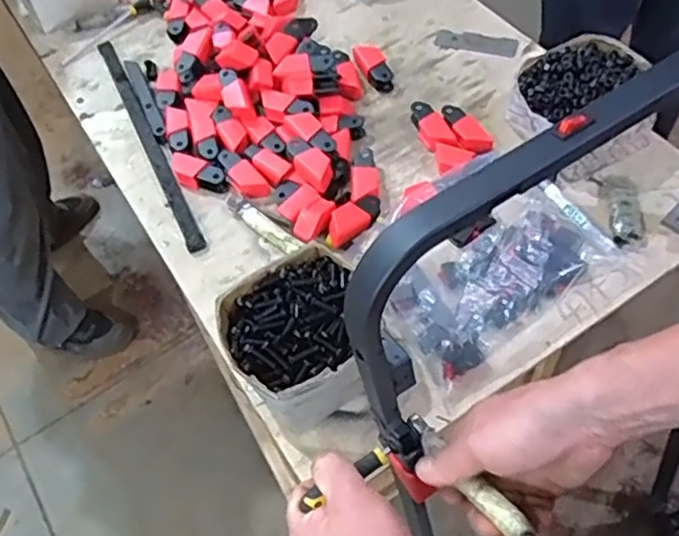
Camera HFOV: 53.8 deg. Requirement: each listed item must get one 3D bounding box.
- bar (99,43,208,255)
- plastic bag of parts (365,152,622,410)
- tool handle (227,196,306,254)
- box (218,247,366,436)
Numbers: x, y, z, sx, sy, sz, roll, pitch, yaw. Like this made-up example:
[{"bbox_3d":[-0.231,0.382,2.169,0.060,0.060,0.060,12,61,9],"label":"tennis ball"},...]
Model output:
[{"bbox_3d":[-0.274,-0.189,0.937,0.025,0.013,0.450,-24,59,-11],"label":"bar"},{"bbox_3d":[0.150,-0.010,0.748,0.266,0.041,0.224,-38,62,-17],"label":"plastic bag of parts"},{"bbox_3d":[-0.096,-0.056,0.827,0.024,0.015,0.125,-41,63,-19],"label":"tool handle"},{"bbox_3d":[-0.042,0.073,0.690,0.148,0.086,0.161,-20,58,-7],"label":"box"}]

